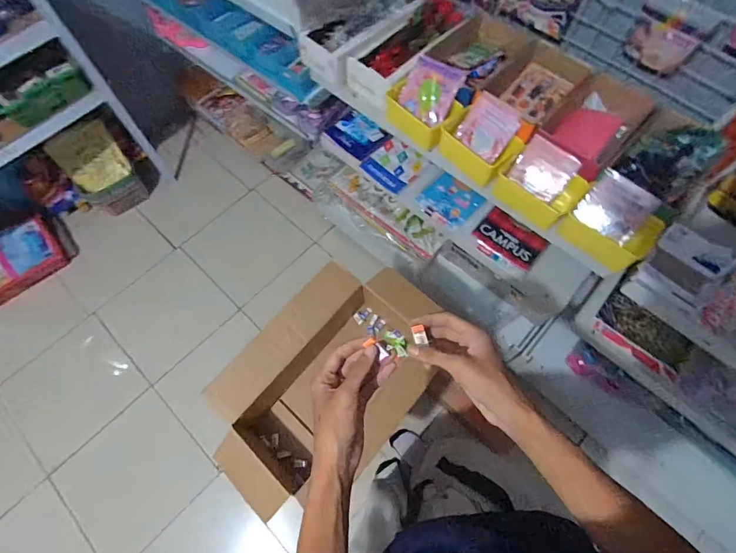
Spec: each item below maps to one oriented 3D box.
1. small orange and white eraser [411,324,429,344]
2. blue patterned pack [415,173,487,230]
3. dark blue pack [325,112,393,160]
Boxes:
[{"bbox_3d":[0.061,0.068,0.456,0.015,0.008,0.022,-13,66,-5],"label":"small orange and white eraser"},{"bbox_3d":[0.235,-0.218,1.126,0.152,0.032,0.134,38,72,16],"label":"blue patterned pack"},{"bbox_3d":[-0.034,-0.443,1.227,0.177,0.028,0.121,41,87,16],"label":"dark blue pack"}]

